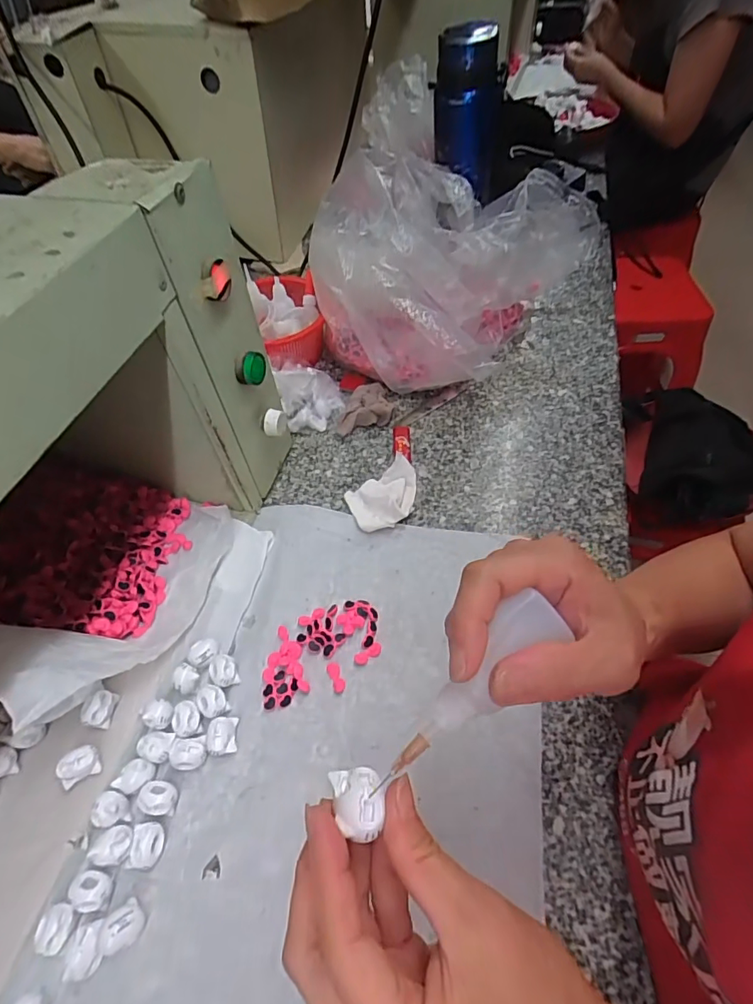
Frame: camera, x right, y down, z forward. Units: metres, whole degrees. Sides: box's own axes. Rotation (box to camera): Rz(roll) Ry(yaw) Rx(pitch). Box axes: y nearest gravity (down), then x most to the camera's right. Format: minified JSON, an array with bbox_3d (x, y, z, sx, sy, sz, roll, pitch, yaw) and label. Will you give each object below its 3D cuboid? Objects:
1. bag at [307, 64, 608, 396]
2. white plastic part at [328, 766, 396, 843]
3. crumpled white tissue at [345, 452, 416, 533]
[{"bbox_3d":[0.079,-0.268,0.581,0.234,0.195,0.284,26,59,22],"label":"bag"},{"bbox_3d":[-0.007,0.118,0.197,0.020,0.010,0.025,-14,53,-7],"label":"white plastic part"},{"bbox_3d":[0.008,-0.010,0.502,0.074,0.026,0.074,-19,54,-10],"label":"crumpled white tissue"}]

